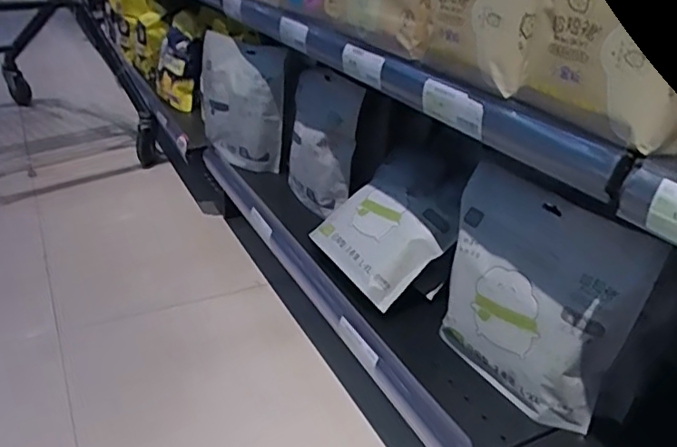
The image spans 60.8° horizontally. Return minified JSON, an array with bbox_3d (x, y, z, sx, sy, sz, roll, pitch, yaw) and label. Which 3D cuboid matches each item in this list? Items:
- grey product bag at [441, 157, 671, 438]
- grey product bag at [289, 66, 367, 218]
[{"bbox_3d":[0.193,0.076,0.609,0.062,0.211,0.219,-15,34,-29],"label":"grey product bag"},{"bbox_3d":[-0.030,-0.138,0.957,0.075,0.212,0.191,-5,30,-15],"label":"grey product bag"}]

